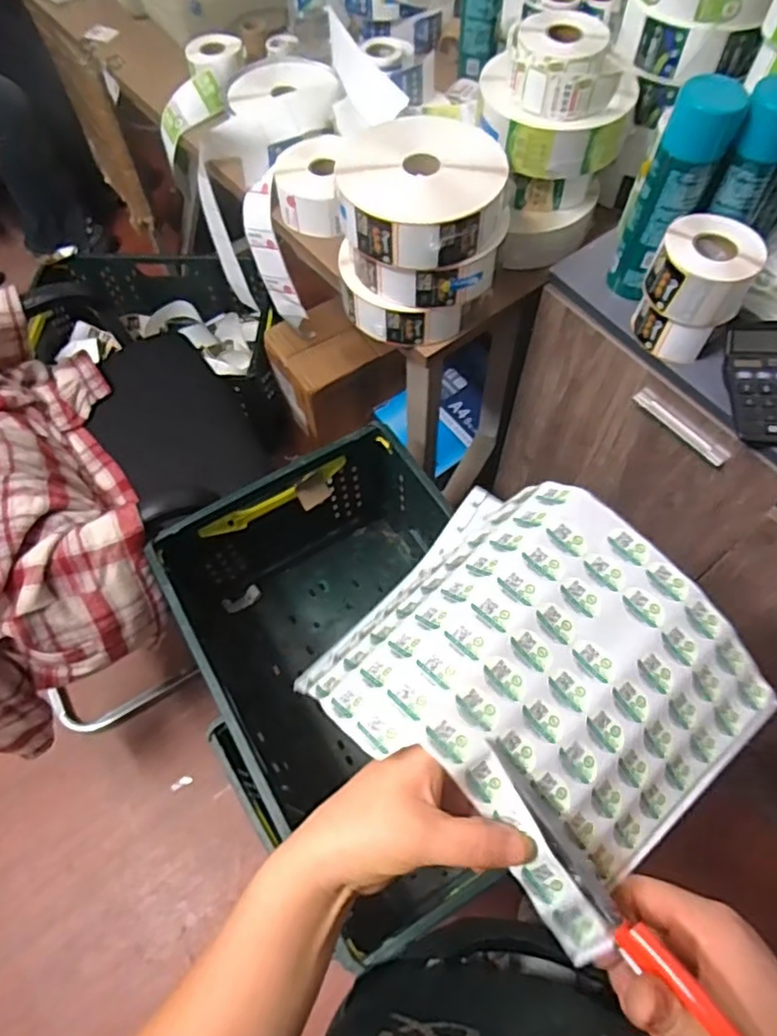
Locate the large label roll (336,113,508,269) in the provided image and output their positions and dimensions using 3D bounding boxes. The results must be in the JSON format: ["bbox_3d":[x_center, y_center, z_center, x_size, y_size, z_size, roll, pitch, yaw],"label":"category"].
[{"bbox_3d":[0.039,-0.376,0.730,0.183,0.070,0.170,-1,62,1],"label":"large label roll"}]

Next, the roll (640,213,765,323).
[{"bbox_3d":[0.343,-0.267,0.687,0.105,0.073,0.092,27,66,15],"label":"roll"}]

